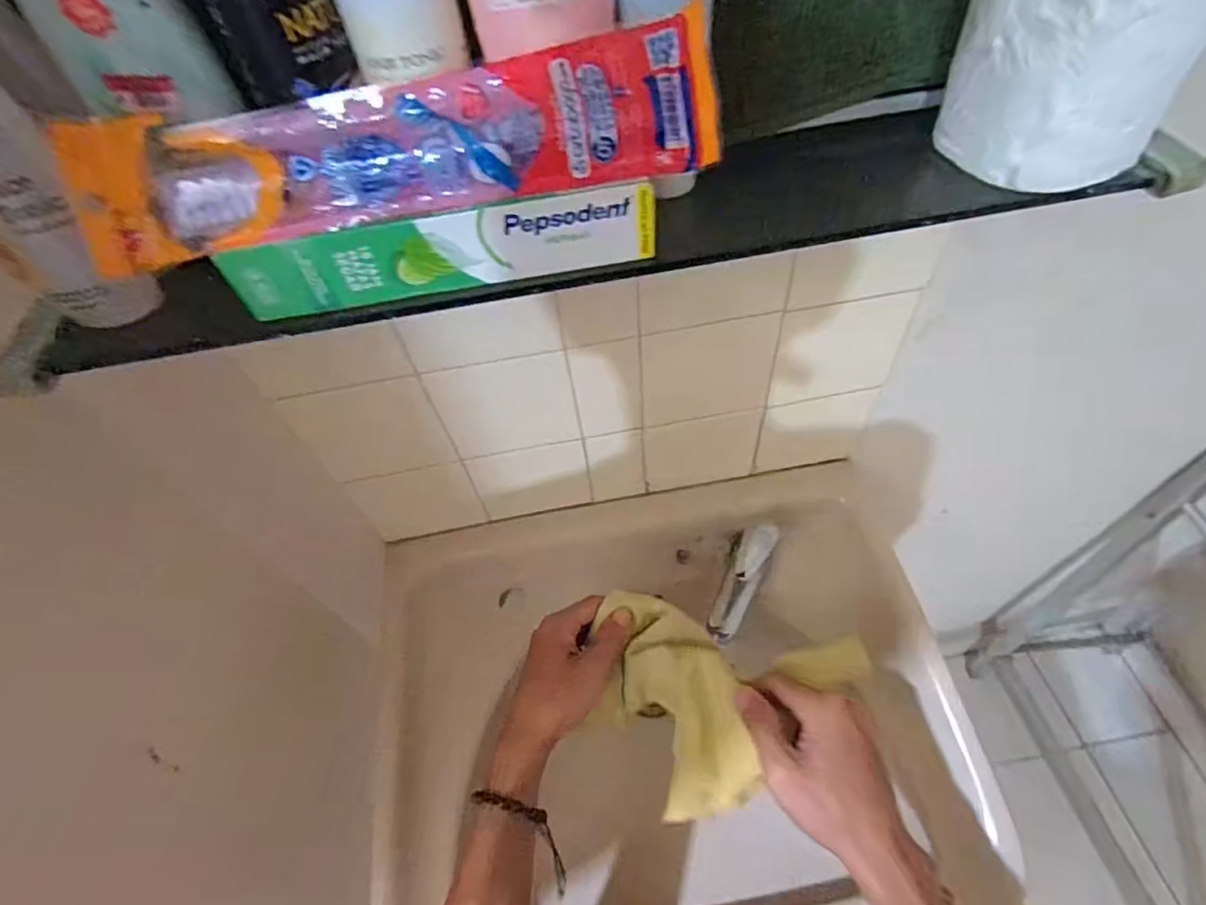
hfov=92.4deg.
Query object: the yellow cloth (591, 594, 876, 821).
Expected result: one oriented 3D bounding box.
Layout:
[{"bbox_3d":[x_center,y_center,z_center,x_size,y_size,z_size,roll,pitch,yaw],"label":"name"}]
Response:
[{"bbox_3d":[0.091,0.204,0.447,0.202,0.075,0.142,8,55,12],"label":"yellow cloth"}]

